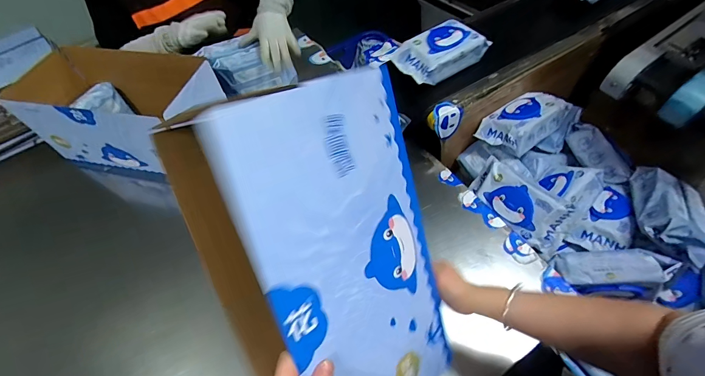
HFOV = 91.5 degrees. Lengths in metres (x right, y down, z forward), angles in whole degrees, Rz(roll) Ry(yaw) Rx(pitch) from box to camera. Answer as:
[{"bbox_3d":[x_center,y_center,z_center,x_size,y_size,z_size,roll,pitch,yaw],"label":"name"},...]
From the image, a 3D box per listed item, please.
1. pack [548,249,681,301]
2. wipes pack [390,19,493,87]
[{"bbox_3d":[0.492,0.161,0.656,0.193,0.055,0.086,-5,54,26],"label":"pack"},{"bbox_3d":[0.214,-0.335,0.849,0.234,0.068,0.126,-31,59,-14],"label":"wipes pack"}]

